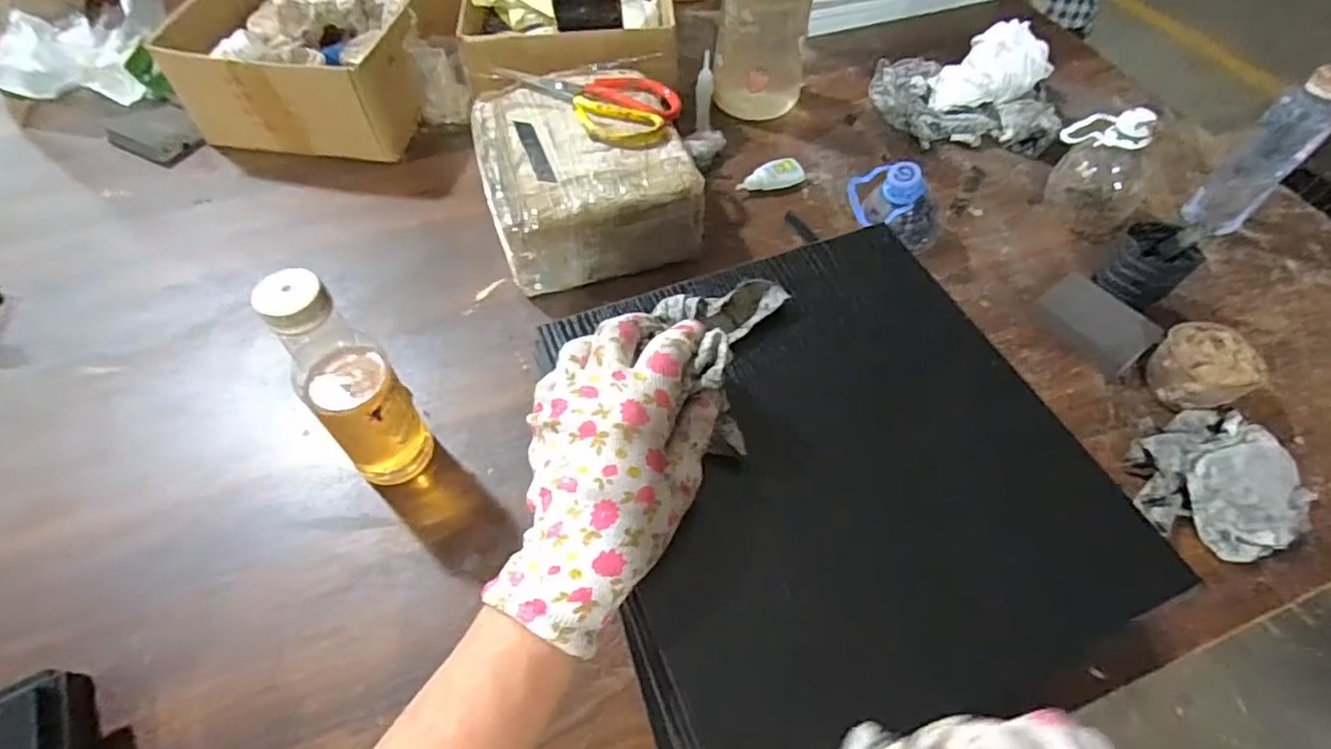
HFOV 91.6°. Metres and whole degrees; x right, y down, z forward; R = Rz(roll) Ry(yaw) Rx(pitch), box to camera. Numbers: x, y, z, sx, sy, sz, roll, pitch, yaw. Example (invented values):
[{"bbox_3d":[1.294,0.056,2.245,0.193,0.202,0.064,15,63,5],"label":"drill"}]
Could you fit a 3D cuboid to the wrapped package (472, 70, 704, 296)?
[{"bbox_3d":[-0.084,-0.210,0.695,0.206,0.108,0.221,-11,56,-8],"label":"wrapped package"}]

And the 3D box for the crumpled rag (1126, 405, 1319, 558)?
[{"bbox_3d":[0.460,0.089,0.536,0.142,0.031,0.116,-24,59,-16],"label":"crumpled rag"}]

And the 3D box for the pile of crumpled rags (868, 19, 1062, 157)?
[{"bbox_3d":[0.392,-0.371,0.829,0.231,0.080,0.169,7,55,5],"label":"pile of crumpled rags"}]

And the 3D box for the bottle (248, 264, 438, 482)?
[{"bbox_3d":[-0.227,0.014,0.481,0.067,0.219,0.055,-36,63,-23],"label":"bottle"}]

